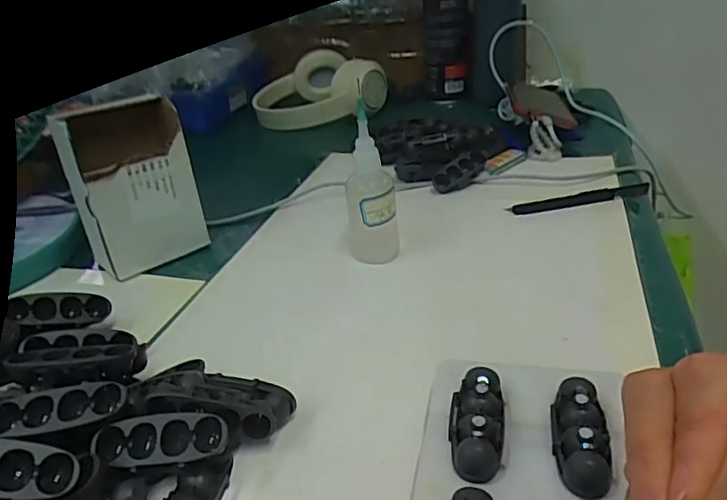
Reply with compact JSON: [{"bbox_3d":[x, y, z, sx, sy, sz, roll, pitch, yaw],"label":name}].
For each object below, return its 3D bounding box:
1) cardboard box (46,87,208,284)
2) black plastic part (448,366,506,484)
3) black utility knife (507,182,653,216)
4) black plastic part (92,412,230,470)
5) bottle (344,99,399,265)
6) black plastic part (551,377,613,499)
[{"bbox_3d":[-0.189,-0.054,0.475,0.090,0.127,0.067,-19,31,-22],"label":"cardboard box"},{"bbox_3d":[0.054,0.080,0.273,0.025,0.015,0.060,2,30,13],"label":"black plastic part"},{"bbox_3d":[0.192,-0.045,0.513,0.128,0.012,0.009,-8,29,-4],"label":"black utility knife"},{"bbox_3d":[-0.098,0.092,0.278,0.064,0.011,0.024,-7,66,2],"label":"black plastic part"},{"bbox_3d":[0.005,-0.044,0.438,0.029,0.118,0.031,-29,37,-36],"label":"bottle"},{"bbox_3d":[0.098,0.083,0.261,0.023,0.016,0.060,3,30,15],"label":"black plastic part"}]

